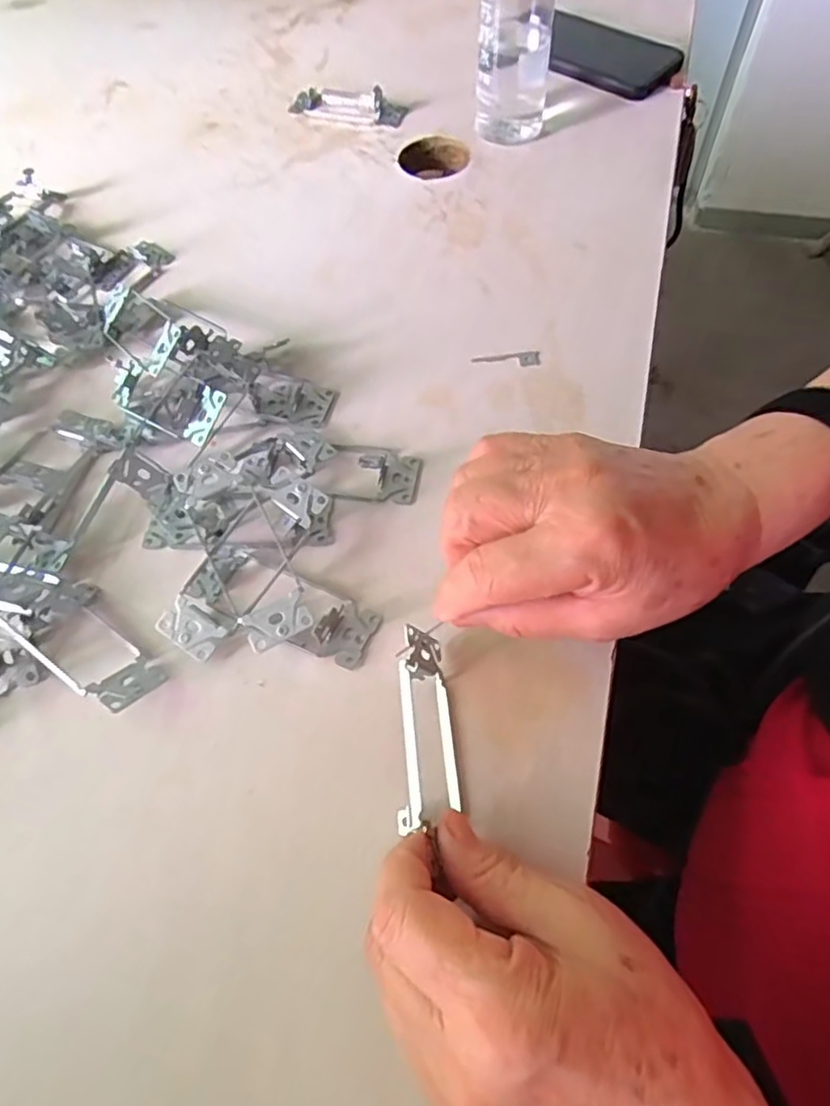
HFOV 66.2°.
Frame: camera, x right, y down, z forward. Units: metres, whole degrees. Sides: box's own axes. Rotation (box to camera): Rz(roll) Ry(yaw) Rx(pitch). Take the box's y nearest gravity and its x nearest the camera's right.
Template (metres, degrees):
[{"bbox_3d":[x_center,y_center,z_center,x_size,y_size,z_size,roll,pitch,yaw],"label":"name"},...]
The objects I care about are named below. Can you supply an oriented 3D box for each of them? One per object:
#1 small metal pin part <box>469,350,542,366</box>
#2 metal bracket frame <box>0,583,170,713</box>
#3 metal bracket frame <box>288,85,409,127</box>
[{"bbox_3d":[0.060,-0.128,0.416,0.044,0.004,0.012,-1,61,3],"label":"small metal pin part"},{"bbox_3d":[-0.169,0.045,0.326,0.094,0.015,0.046,33,37,17],"label":"metal bracket frame"},{"bbox_3d":[-0.062,-0.407,0.572,0.107,0.025,0.035,18,64,13],"label":"metal bracket frame"}]

